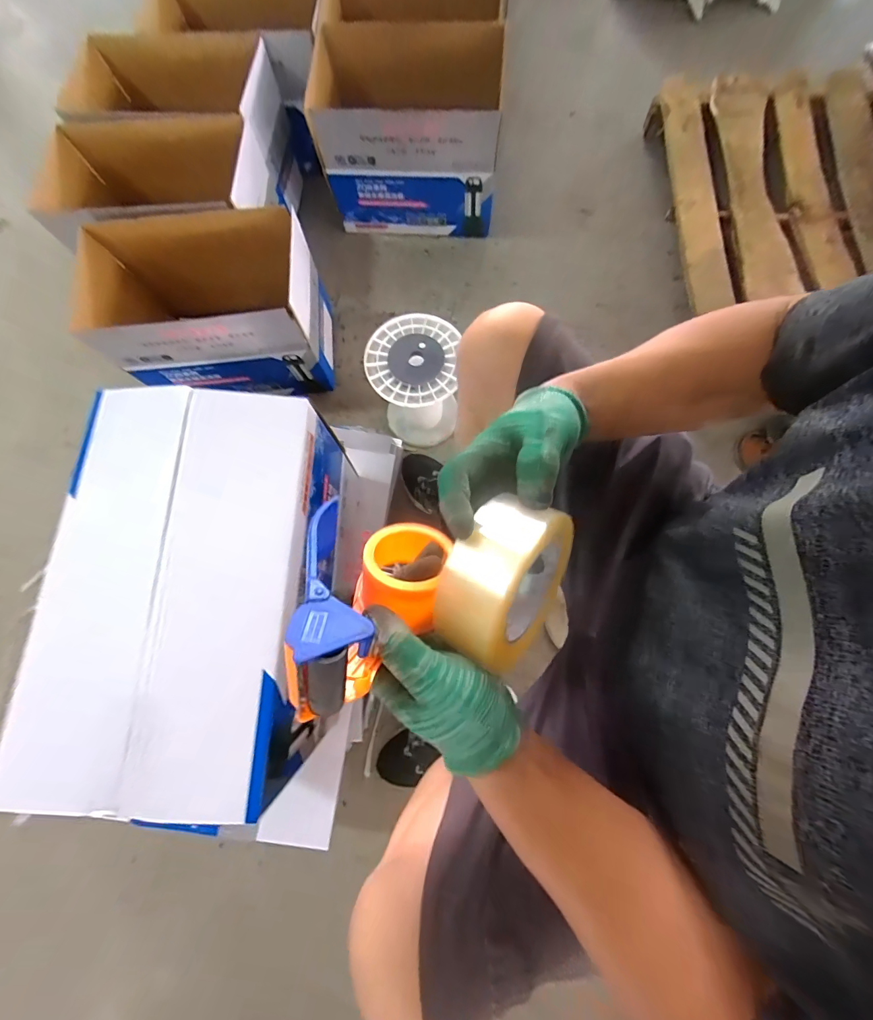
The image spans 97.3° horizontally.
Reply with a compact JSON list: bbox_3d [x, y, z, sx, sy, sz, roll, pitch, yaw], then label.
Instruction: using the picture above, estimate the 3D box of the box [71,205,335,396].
[{"bbox_3d":[-0.487,-0.416,0.844,0.455,0.271,0.236,-6,75,0],"label":"box"}]

